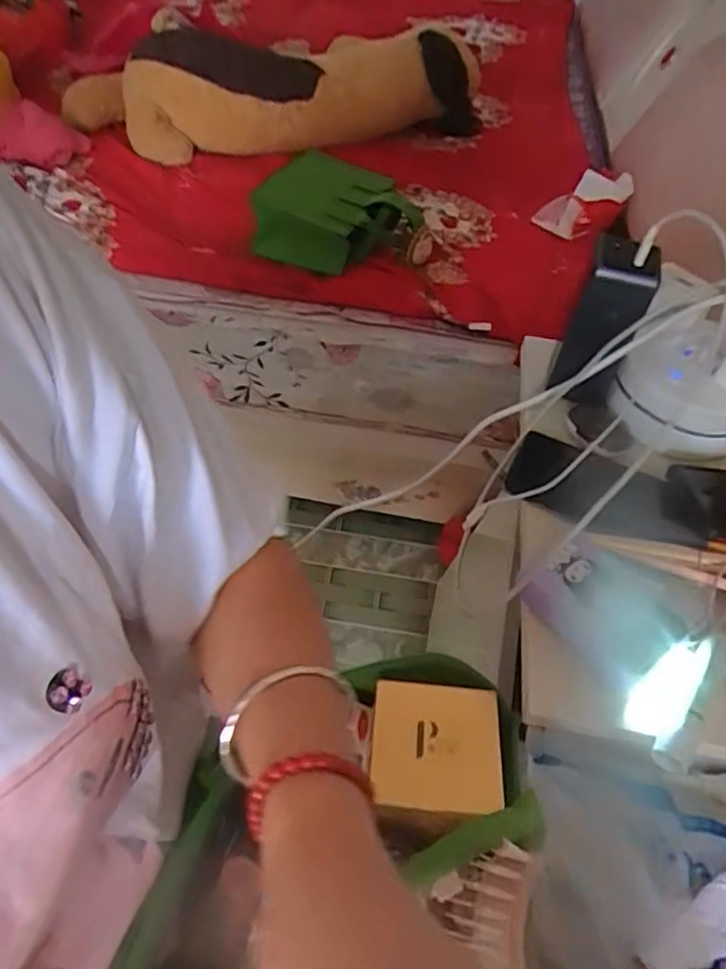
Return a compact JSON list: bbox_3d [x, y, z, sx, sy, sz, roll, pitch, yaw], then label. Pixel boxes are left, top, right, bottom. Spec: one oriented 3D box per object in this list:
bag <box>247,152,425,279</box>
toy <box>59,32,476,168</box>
[{"bbox_3d":[-0.032,-0.467,1.076,0.242,0.095,0.240,19,52,10],"label":"bag"},{"bbox_3d":[-0.137,-0.872,1.407,0.959,0.193,0.338,-13,54,-15],"label":"toy"}]

